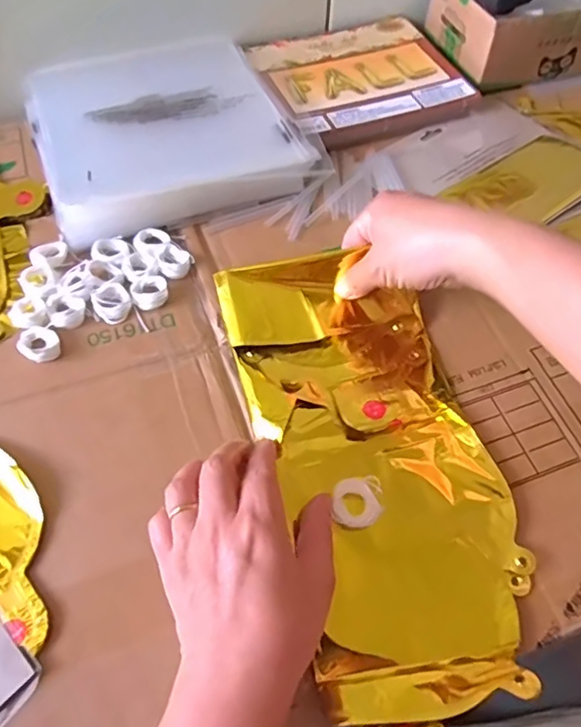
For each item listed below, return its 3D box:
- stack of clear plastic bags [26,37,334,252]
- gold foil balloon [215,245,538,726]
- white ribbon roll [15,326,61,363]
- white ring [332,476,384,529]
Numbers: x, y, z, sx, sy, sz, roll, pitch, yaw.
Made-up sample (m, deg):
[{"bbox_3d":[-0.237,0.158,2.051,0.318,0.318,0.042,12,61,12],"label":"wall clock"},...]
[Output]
[{"bbox_3d":[-0.115,-0.218,0.510,0.218,0.030,0.238,-21,62,-12],"label":"stack of clear plastic bags"},{"bbox_3d":[0.056,0.059,0.358,0.137,0.037,0.304,-14,63,-9],"label":"gold foil balloon"},{"bbox_3d":[-0.177,-0.014,0.398,0.026,0.011,0.029,-35,66,-19],"label":"white ribbon roll"},{"bbox_3d":[0.042,0.086,0.350,0.030,0.006,0.031,-3,60,-3],"label":"white ring"}]

